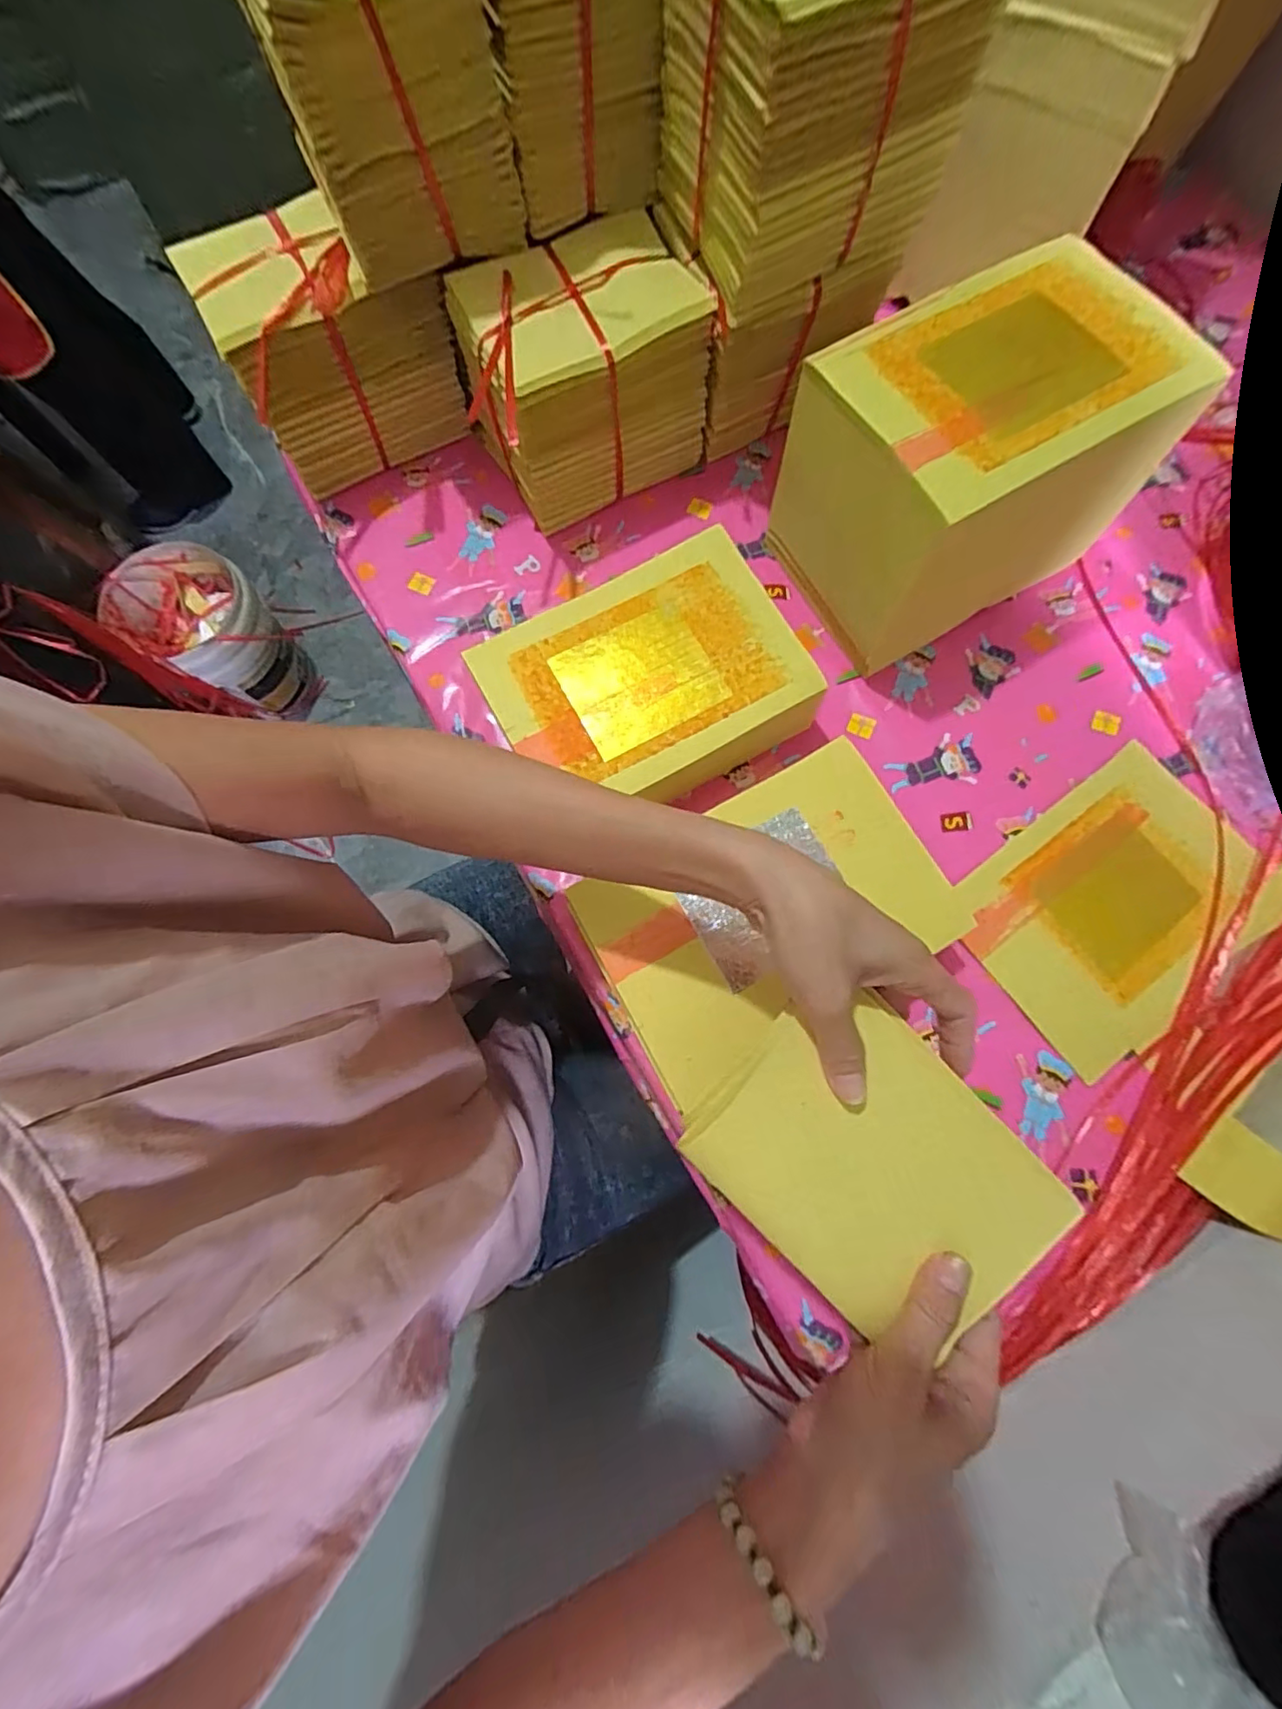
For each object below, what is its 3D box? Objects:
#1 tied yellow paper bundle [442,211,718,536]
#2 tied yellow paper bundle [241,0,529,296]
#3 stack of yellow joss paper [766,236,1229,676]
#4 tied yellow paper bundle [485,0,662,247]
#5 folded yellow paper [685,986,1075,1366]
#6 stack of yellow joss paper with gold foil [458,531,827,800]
[{"bbox_3d":[-0.047,-0.385,0.489,0.172,0.140,0.121,-27,79,-7],"label":"tied yellow paper bundle"},{"bbox_3d":[-0.166,-0.498,0.373,0.130,0.131,0.155,-19,78,-5],"label":"tied yellow paper bundle"},{"bbox_3d":[0.241,-0.292,0.458,0.234,0.161,0.172,-27,79,-7],"label":"stack of yellow joss paper"},{"bbox_3d":[-0.064,-0.552,0.391,0.117,0.135,0.166,-25,78,-6],"label":"tied yellow paper bundle"},{"bbox_3d":[0.115,0.152,0.288,0.122,0.023,0.160,-43,81,-9],"label":"folded yellow paper"},{"bbox_3d":[0.004,-0.127,0.467,0.221,0.061,0.172,-27,79,-6],"label":"stack of yellow joss paper with gold foil"}]

